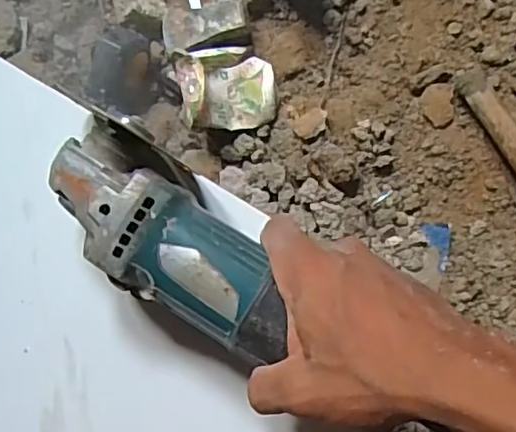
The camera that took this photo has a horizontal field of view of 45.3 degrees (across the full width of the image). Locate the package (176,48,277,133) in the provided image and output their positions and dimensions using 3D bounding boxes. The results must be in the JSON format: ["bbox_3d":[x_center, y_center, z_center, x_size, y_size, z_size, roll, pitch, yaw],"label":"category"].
[{"bbox_3d":[-0.027,-0.118,0.561,0.080,0.047,0.073,-10,87,4],"label":"package"}]

